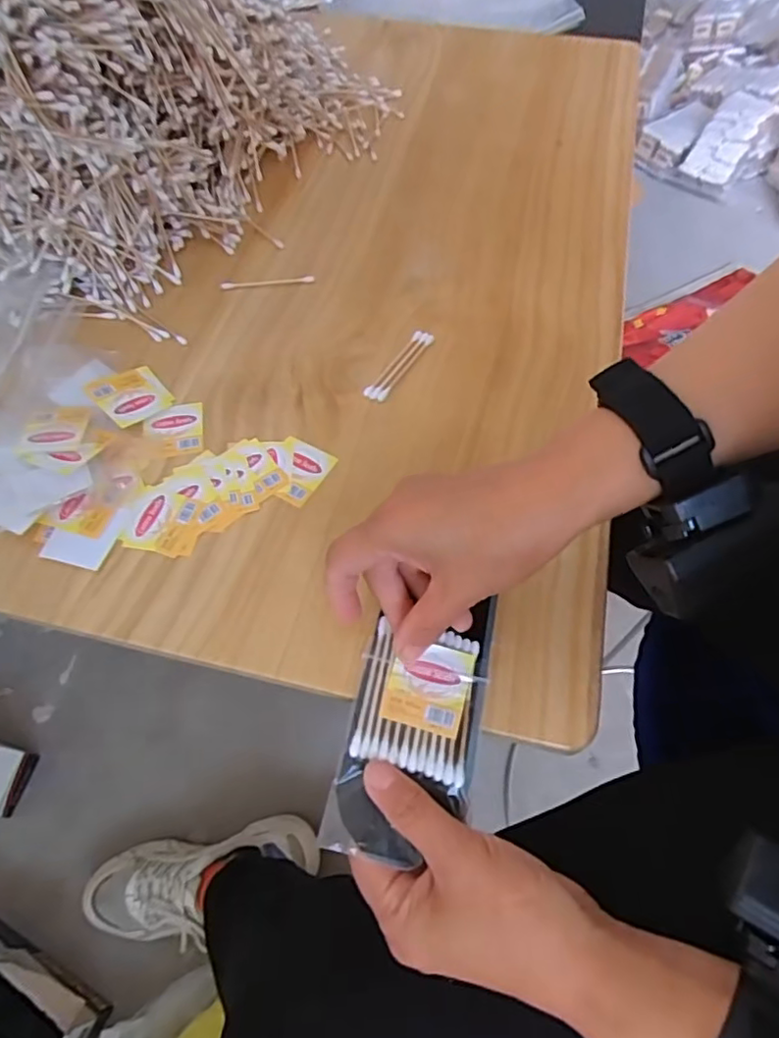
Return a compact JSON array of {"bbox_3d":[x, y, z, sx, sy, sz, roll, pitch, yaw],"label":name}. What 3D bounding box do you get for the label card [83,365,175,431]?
[{"bbox_3d":[-0.177,-0.086,0.415,0.048,0.004,0.045,43,55,17],"label":"label card"}]

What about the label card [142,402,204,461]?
[{"bbox_3d":[-0.144,-0.060,0.405,0.038,0.004,0.042,-12,61,-8],"label":"label card"}]

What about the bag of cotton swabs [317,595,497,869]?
[{"bbox_3d":[0.013,0.098,0.298,0.064,0.008,0.122,9,58,8],"label":"bag of cotton swabs"}]

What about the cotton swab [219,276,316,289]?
[{"bbox_3d":[-0.096,-0.188,0.479,0.073,0.005,0.007,-6,57,-2],"label":"cotton swab"}]

